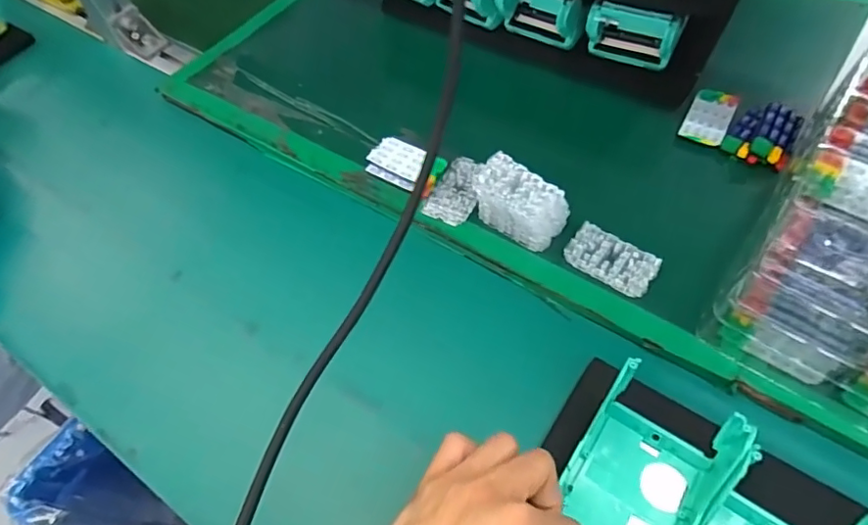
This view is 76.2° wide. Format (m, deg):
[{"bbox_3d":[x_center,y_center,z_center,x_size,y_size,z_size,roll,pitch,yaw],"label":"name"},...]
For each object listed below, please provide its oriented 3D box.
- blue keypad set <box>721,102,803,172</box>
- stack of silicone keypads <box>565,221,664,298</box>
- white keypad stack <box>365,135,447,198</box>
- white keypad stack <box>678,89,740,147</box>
[{"bbox_3d":[0.289,-0.111,0.484,0.052,0.024,0.060,33,64,23],"label":"blue keypad set"},{"bbox_3d":[0.137,0.000,0.431,0.066,0.015,0.039,28,62,20],"label":"stack of silicone keypads"},{"bbox_3d":[-0.024,-0.087,0.493,0.065,0.017,0.039,26,62,20],"label":"white keypad stack"},{"bbox_3d":[0.253,-0.133,0.510,0.037,0.013,0.063,24,61,18],"label":"white keypad stack"}]

